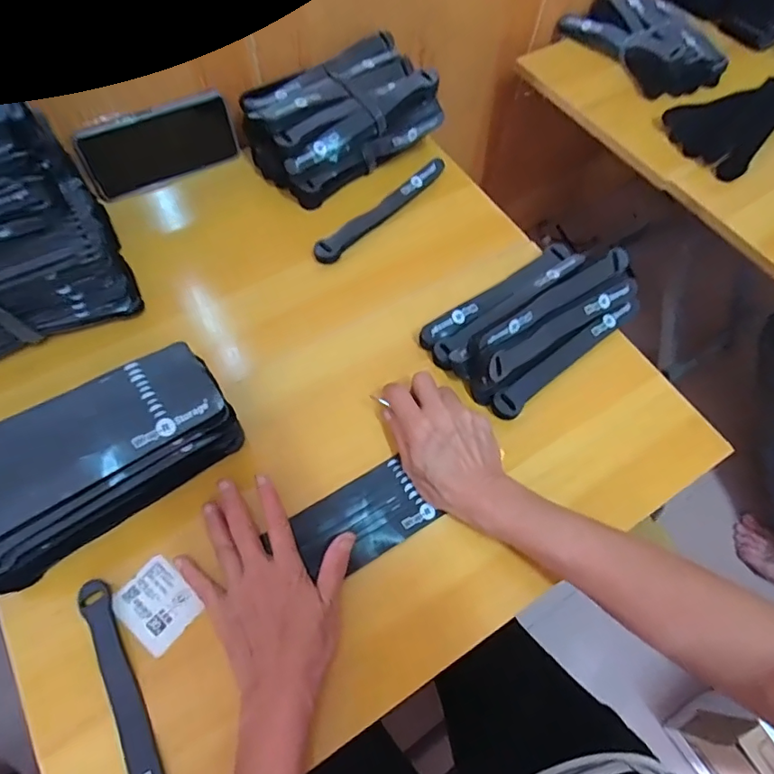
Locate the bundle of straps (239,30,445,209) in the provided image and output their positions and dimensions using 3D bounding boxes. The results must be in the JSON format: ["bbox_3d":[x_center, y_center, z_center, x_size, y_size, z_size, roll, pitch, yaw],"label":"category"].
[{"bbox_3d":[-0.054,-0.306,0.592,0.199,0.091,0.130,-31,68,-18],"label":"bundle of straps"}]

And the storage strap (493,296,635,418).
[{"bbox_3d":[0.176,-0.030,0.495,0.191,0.016,0.025,-35,69,-19],"label":"storage strap"}]

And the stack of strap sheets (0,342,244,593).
[{"bbox_3d":[-0.220,0.053,0.385,0.202,0.092,0.084,-34,69,-19],"label":"stack of strap sheets"}]

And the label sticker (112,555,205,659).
[{"bbox_3d":[-0.174,0.165,0.388,0.059,0.005,0.046,39,67,16],"label":"label sticker"}]

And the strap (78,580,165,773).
[{"bbox_3d":[-0.175,0.228,0.348,0.021,0.009,0.196,-20,64,-26],"label":"strap"}]

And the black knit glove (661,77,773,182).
[{"bbox_3d":[0.458,-0.355,0.657,0.183,0.031,0.118,-34,69,-19],"label":"black knit glove"}]

